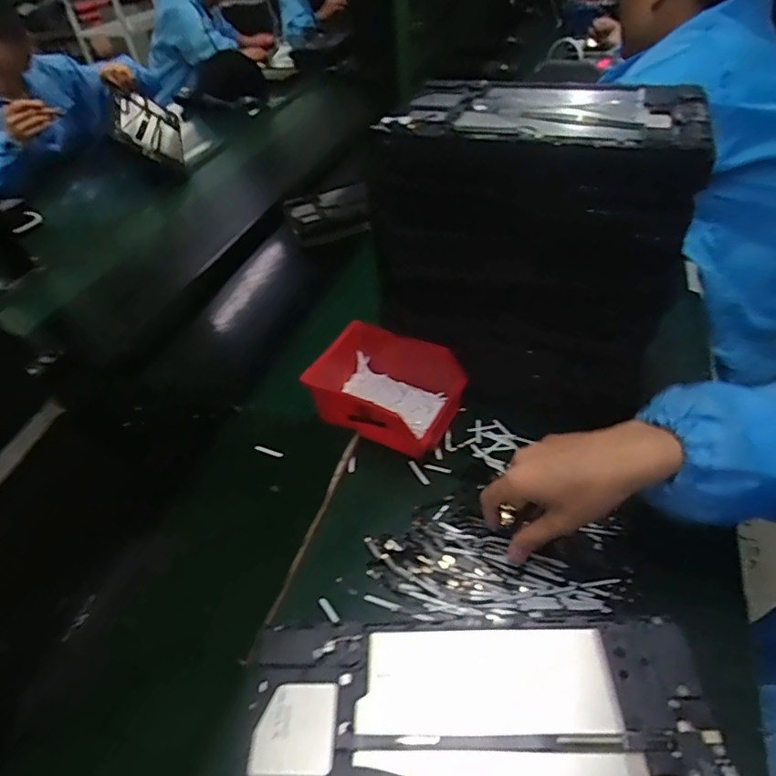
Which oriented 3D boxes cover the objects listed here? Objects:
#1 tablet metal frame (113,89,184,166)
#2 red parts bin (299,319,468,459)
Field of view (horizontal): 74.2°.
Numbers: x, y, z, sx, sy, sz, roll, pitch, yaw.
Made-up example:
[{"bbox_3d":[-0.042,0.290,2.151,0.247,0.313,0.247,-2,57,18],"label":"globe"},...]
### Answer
[{"bbox_3d":[-0.544,-0.598,1.178,0.151,0.023,0.242,15,44,-40],"label":"tablet metal frame"},{"bbox_3d":[-0.006,0.002,0.540,0.153,0.070,0.104,18,49,23],"label":"red parts bin"}]

